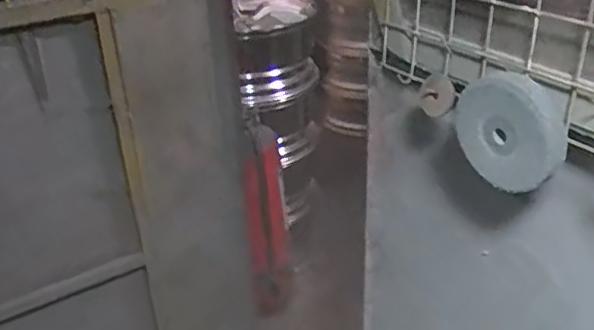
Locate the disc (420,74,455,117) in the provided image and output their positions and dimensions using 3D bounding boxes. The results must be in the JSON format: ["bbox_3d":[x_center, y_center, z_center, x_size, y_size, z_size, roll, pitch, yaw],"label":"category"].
[{"bbox_3d":[0.164,-0.081,0.720,0.043,0.048,0.013,-14,3,35],"label":"disc"}]

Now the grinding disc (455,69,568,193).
[{"bbox_3d":[0.214,-0.037,0.630,0.025,0.116,0.121,-22,33,-31],"label":"grinding disc"}]

